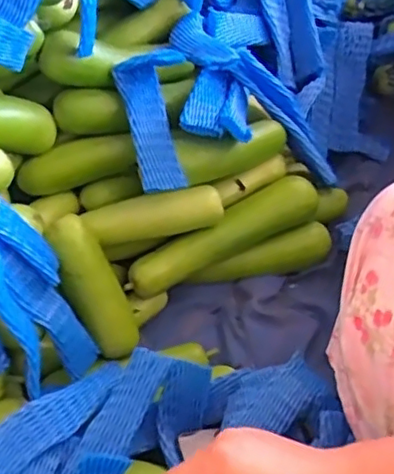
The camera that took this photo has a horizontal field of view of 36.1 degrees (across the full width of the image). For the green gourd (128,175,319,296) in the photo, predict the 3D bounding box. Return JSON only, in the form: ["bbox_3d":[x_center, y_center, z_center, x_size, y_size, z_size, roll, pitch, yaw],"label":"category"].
[{"bbox_3d":[0.038,-0.004,0.819,0.278,0.055,0.054,-24,55,-15],"label":"green gourd"}]

